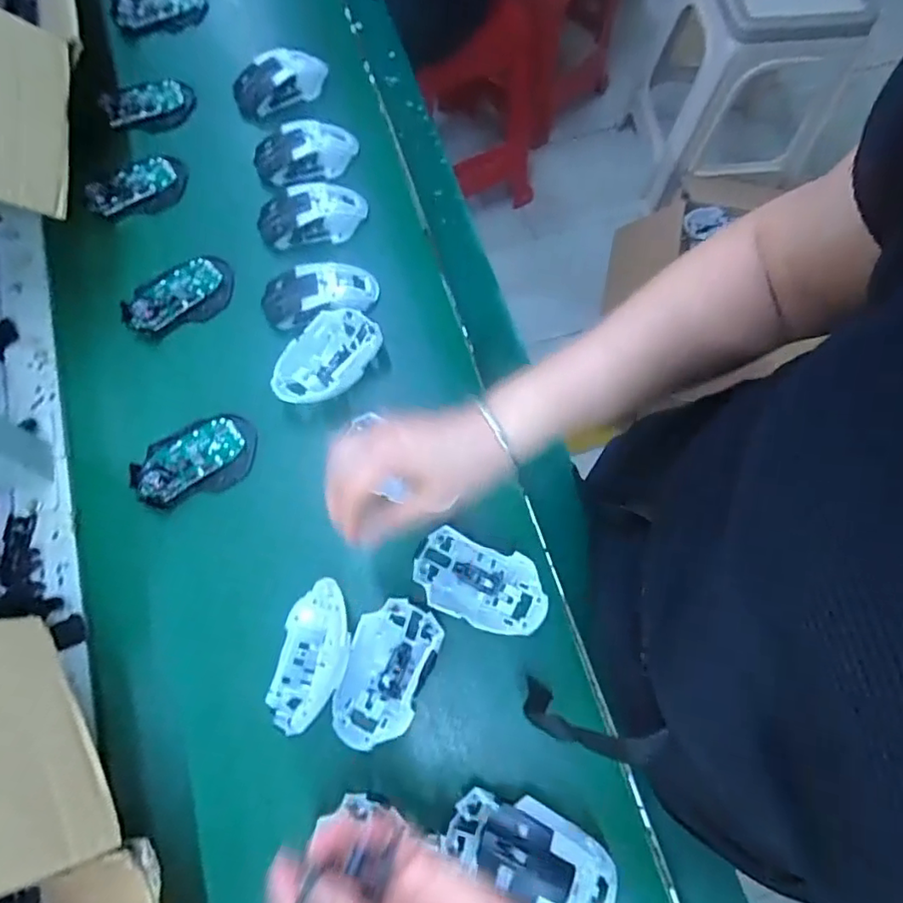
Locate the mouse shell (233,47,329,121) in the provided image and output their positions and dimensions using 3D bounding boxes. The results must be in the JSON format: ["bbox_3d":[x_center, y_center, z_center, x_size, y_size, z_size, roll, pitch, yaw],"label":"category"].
[{"bbox_3d":[-0.203,-0.444,0.711,0.117,0.036,0.072,-16,72,-7],"label":"mouse shell"}]

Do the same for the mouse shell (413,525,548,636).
[{"bbox_3d":[0.025,0.114,0.511,0.113,0.044,0.064,19,71,5],"label":"mouse shell"}]

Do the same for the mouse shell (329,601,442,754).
[{"bbox_3d":[-0.053,0.179,0.484,0.066,0.044,0.111,19,71,5],"label":"mouse shell"}]

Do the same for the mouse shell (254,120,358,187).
[{"bbox_3d":[-0.163,-0.332,0.673,0.114,0.039,0.067,-11,71,-5],"label":"mouse shell"}]

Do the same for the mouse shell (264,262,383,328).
[{"bbox_3d":[-0.133,-0.158,0.605,0.117,0.036,0.062,-11,71,-5],"label":"mouse shell"}]

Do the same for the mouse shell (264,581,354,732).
[{"bbox_3d":[-0.110,0.157,0.467,0.060,0.053,0.110,11,70,2],"label":"mouse shell"}]

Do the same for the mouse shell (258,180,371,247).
[{"bbox_3d":[-0.148,-0.250,0.643,0.118,0.035,0.065,-20,72,-8],"label":"mouse shell"}]

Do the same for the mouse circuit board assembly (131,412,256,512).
[{"bbox_3d":[-0.240,0.006,0.561,0.112,0.027,0.068,-28,73,-11],"label":"mouse circuit board assembly"}]

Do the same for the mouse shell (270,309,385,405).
[{"bbox_3d":[-0.121,-0.087,0.582,0.066,0.038,0.112,39,74,12],"label":"mouse shell"}]

